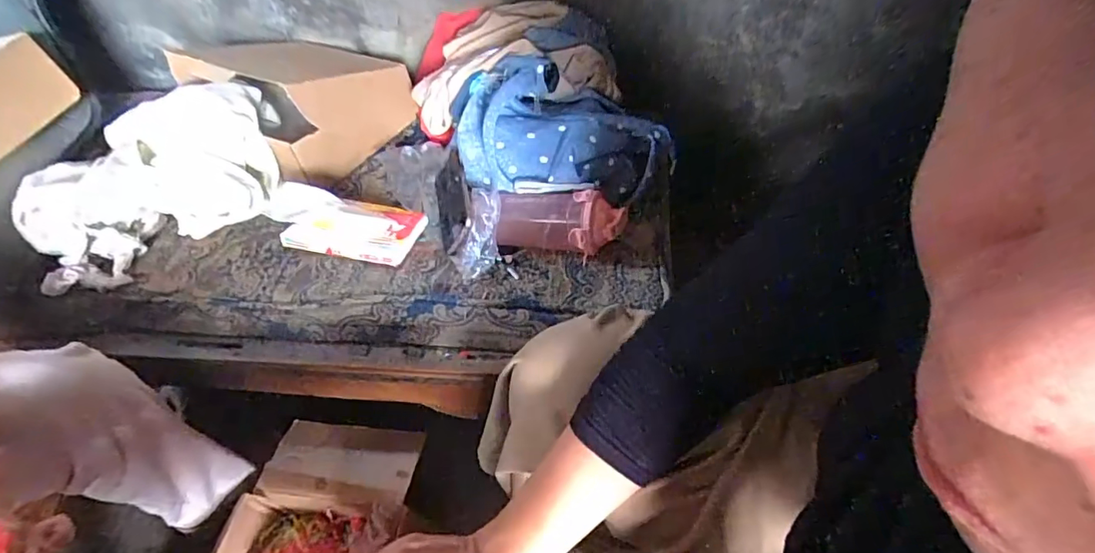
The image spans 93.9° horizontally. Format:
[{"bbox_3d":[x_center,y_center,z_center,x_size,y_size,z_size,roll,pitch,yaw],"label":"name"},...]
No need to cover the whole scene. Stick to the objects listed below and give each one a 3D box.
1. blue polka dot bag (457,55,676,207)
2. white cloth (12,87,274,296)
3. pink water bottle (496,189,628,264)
[{"bbox_3d":[0.025,-0.202,0.744,0.312,0.179,0.165,-5,51,1],"label":"blue polka dot bag"},{"bbox_3d":[-0.568,-0.150,0.756,0.335,0.163,0.260,-17,52,-9],"label":"white cloth"},{"bbox_3d":[0.019,-0.074,0.705,0.172,0.072,0.070,6,52,9],"label":"pink water bottle"}]

